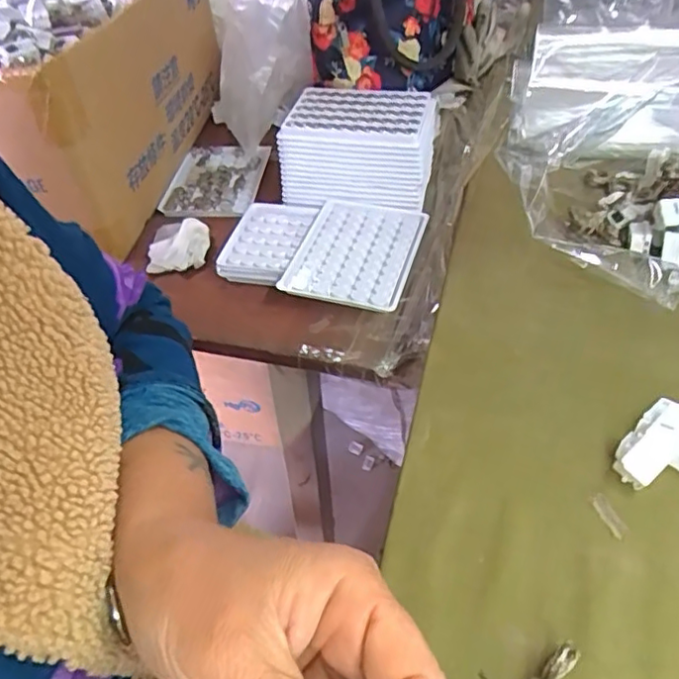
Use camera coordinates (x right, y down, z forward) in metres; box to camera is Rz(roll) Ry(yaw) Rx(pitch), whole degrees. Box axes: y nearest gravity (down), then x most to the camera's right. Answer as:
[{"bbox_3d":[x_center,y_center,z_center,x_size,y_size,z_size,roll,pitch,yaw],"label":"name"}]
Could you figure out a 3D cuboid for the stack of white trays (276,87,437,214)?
[{"bbox_3d":[0.020,-0.179,0.570,0.134,0.066,0.101,6,45,14],"label":"stack of white trays"}]

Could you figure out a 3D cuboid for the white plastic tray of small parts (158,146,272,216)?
[{"bbox_3d":[-0.128,-0.163,0.638,0.091,0.014,0.127,0,43,7],"label":"white plastic tray of small parts"}]

